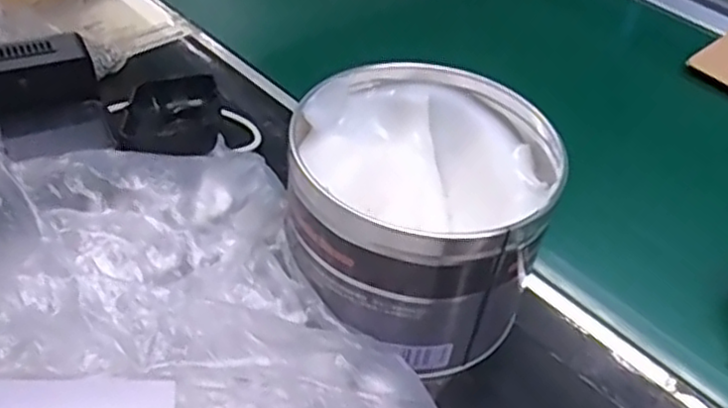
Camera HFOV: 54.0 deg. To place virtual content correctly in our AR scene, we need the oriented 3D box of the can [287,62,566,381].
[{"bbox_3d":[0.028,0.007,0.360,0.127,0.097,0.122,4,43,-4],"label":"can"}]

